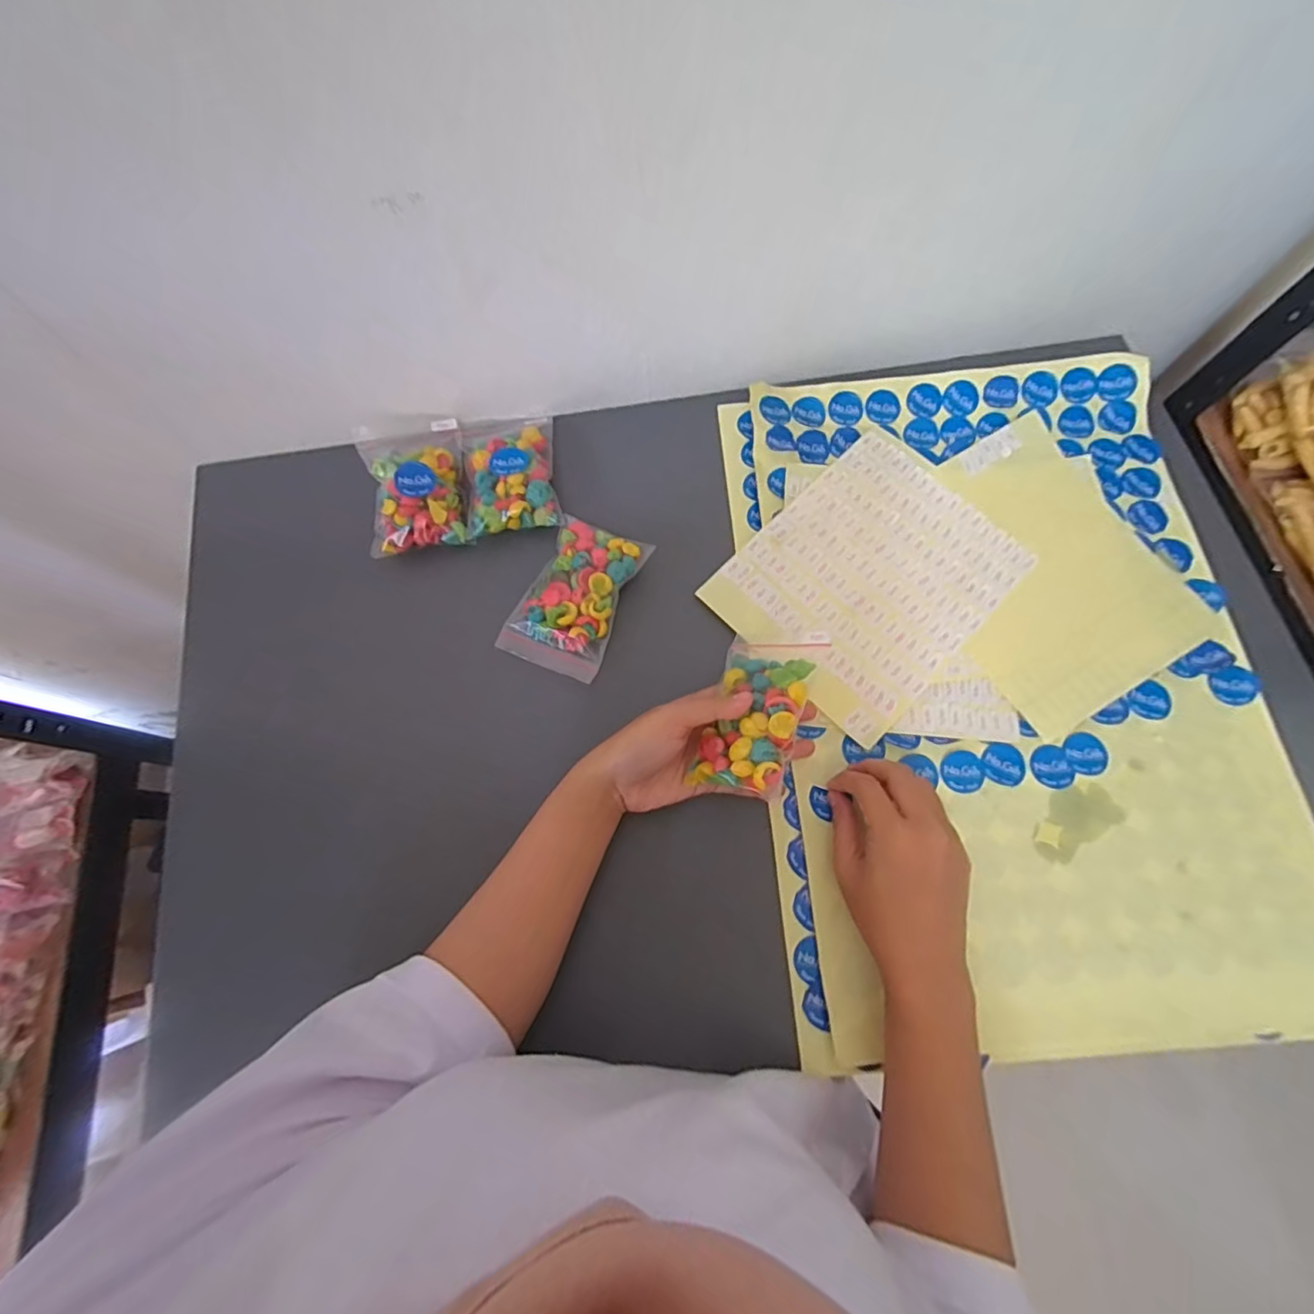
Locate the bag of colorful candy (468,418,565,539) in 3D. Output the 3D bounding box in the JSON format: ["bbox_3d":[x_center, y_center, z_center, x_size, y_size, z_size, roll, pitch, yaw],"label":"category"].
[{"bbox_3d":[-0.115,-0.150,0.447,0.068,0.022,0.112,-9,74,0],"label":"bag of colorful candy"}]

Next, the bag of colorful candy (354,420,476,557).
[{"bbox_3d":[-0.190,-0.137,0.439,0.078,0.017,0.115,-13,74,-1],"label":"bag of colorful candy"}]

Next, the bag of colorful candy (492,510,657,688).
[{"bbox_3d":[-0.060,-0.045,0.416,0.074,0.018,0.111,23,76,8],"label":"bag of colorful candy"}]

